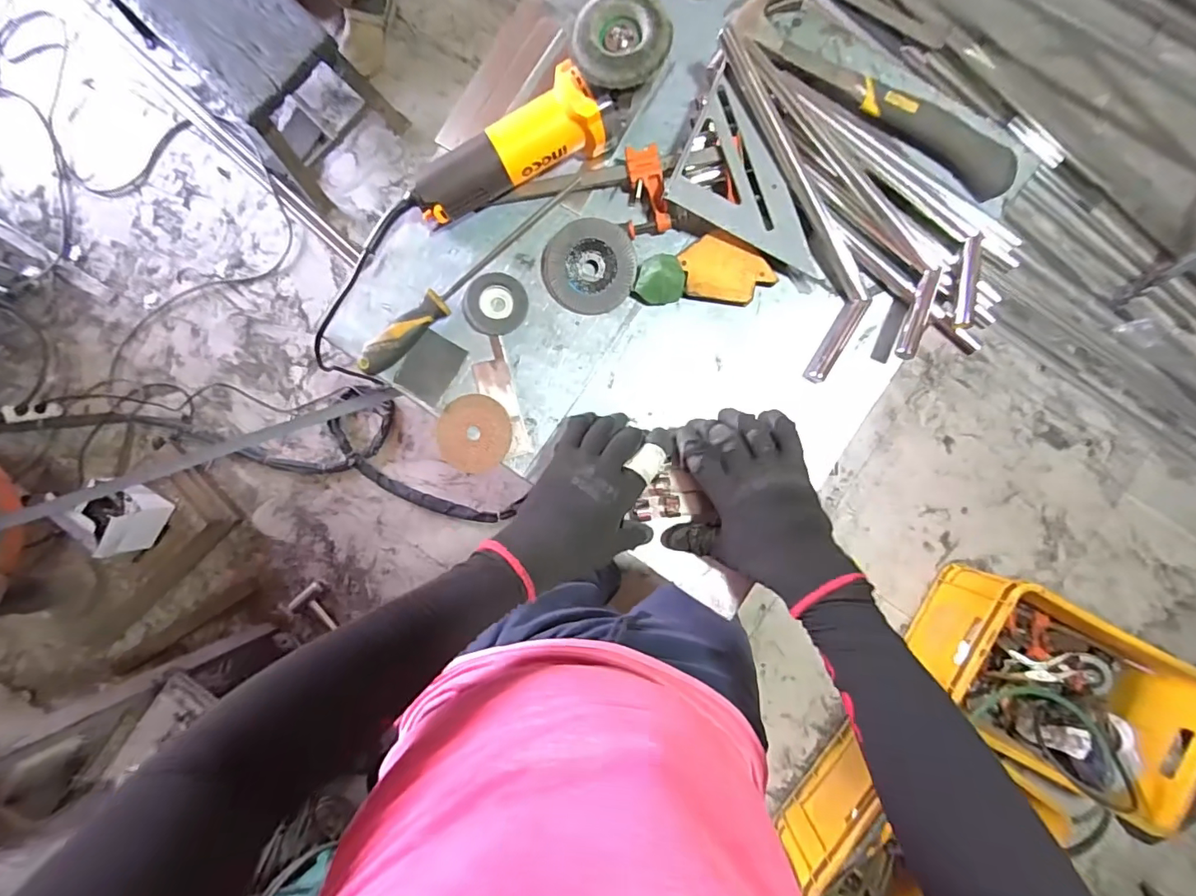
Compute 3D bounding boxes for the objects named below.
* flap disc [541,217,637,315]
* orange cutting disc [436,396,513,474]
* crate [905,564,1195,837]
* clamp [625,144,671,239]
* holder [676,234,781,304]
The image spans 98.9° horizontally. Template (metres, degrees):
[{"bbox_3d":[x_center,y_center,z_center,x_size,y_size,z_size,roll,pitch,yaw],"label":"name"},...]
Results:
[{"bbox_3d":[-0.009,-0.192,0.544,0.095,0.013,0.092,0,108,1],"label":"flap disc"},{"bbox_3d":[-0.134,-0.015,0.556,0.078,0.007,0.083,0,94,0],"label":"orange cutting disc"},{"bbox_3d":[1.084,0.569,1.221,0.547,0.216,0.382,30,89,3],"label":"crate"},{"bbox_3d":[0.048,-0.268,0.538,0.042,0.030,0.084,-10,101,2],"label":"clamp"},{"bbox_3d":[0.136,-0.185,0.536,0.097,0.012,0.062,10,88,2],"label":"holder"}]

